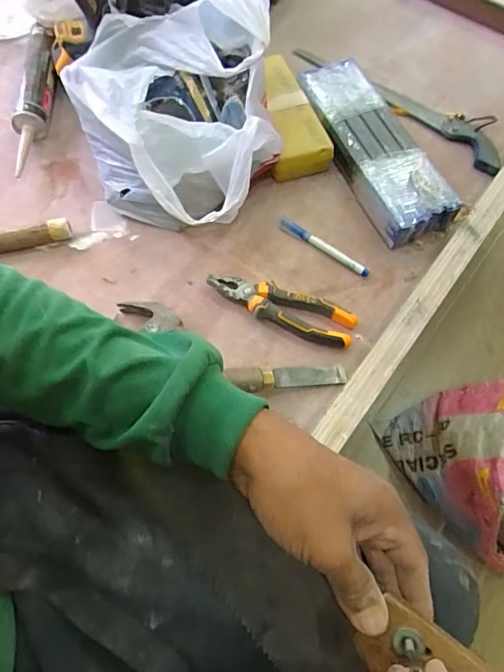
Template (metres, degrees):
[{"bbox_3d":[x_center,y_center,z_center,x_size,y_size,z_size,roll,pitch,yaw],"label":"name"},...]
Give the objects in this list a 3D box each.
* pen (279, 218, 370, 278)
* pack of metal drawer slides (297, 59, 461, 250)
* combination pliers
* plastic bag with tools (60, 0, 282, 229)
[{"bbox_3d":[0.097,-0.123,0.651,0.145,0.017,0.017,38,70,15],"label":"pen"},{"bbox_3d":[0.176,-0.281,0.699,0.113,0.063,0.325,-19,67,-10],"label":"pack of metal drawer slides"},{"bbox_3d":[0.037,-0.037,0.598,0.189,0.026,0.053,21,66,8],"label":"combination pliers"},{"bbox_3d":[-0.103,-0.296,0.634,0.284,0.167,0.287,13,65,5],"label":"plastic bag with tools"}]

